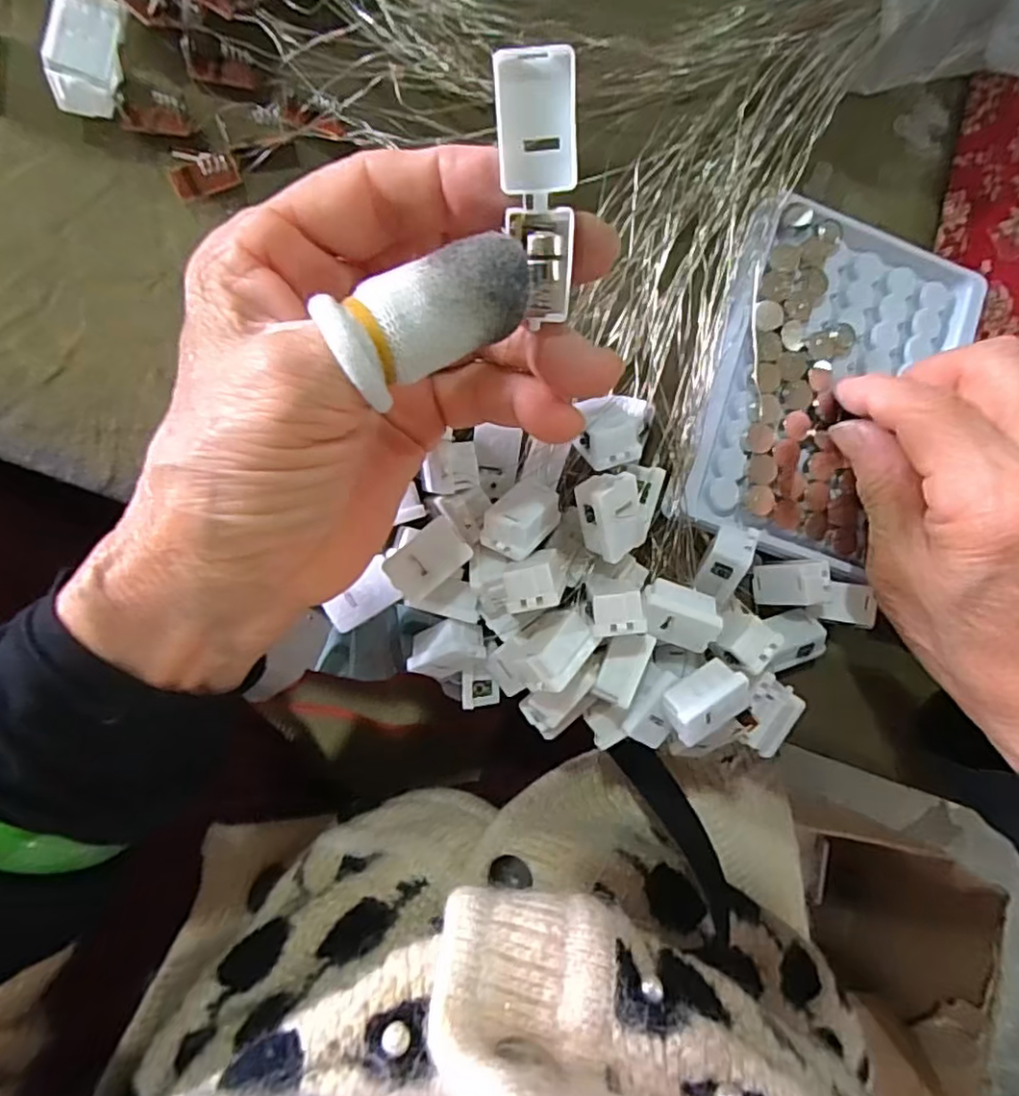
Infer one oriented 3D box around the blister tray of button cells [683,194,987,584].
[{"bbox_3d":[0.125,-0.060,0.245,0.095,0.014,0.130,16,91,-9],"label":"blister tray of button cells"}]

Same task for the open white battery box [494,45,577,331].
[{"bbox_3d":[0.007,-0.081,0.146,0.016,0.006,0.055,-9,114,-7],"label":"open white battery box"}]

